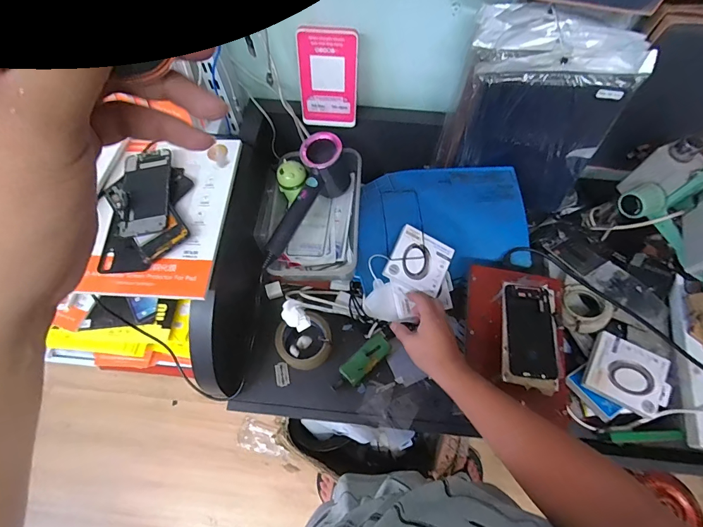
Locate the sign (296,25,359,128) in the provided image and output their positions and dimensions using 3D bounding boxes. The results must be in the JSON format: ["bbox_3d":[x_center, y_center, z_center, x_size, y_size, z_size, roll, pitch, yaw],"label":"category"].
[{"bbox_3d":[-0.038,-0.308,0.615,0.096,0.163,0.011,4,50,2],"label":"sign"}]

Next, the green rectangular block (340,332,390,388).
[{"bbox_3d":[0.029,0.173,0.664,0.104,0.036,0.040,-39,71,-17],"label":"green rectangular block"}]

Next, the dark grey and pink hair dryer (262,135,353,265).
[{"bbox_3d":[-0.075,-0.108,0.646,0.078,0.109,0.259,19,66,9],"label":"dark grey and pink hair dryer"}]

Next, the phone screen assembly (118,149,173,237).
[{"bbox_3d":[-0.304,-0.107,0.538,0.071,0.011,0.144,-9,65,-5],"label":"phone screen assembly"}]

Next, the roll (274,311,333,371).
[{"bbox_3d":[-0.084,0.144,0.668,0.099,0.057,0.095,0,64,0],"label":"roll"}]

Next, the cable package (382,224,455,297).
[{"bbox_3d":[0.127,-0.004,0.677,0.106,0.014,0.109,28,73,-4],"label":"cable package"}]

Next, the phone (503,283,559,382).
[{"bbox_3d":[0.279,0.101,0.567,0.070,0.009,0.147,5,65,2],"label":"phone"}]

